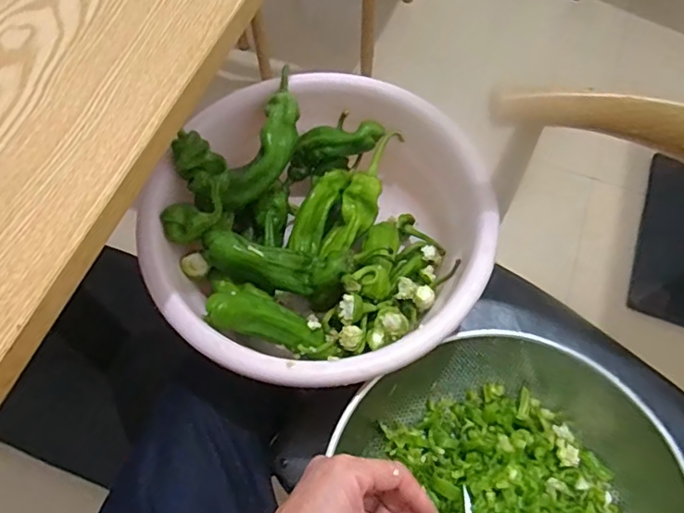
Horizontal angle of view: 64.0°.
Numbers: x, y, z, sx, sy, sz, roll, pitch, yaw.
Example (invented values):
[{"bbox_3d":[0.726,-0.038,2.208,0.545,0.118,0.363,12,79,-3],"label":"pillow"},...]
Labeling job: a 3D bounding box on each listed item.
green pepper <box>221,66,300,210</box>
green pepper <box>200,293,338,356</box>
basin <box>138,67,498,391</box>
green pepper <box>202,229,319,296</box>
[{"bbox_3d":[-0.079,-0.119,0.578,0.046,0.038,0.155,28,90,13],"label":"green pepper"},{"bbox_3d":[-0.066,0.064,0.515,0.124,0.028,0.036,24,64,-18],"label":"green pepper"},{"bbox_3d":[-0.019,-0.024,0.575,0.316,0.125,0.324,0,64,0],"label":"basin"},{"bbox_3d":[-0.081,0.004,0.551,0.116,0.047,0.044,18,65,-11],"label":"green pepper"}]

